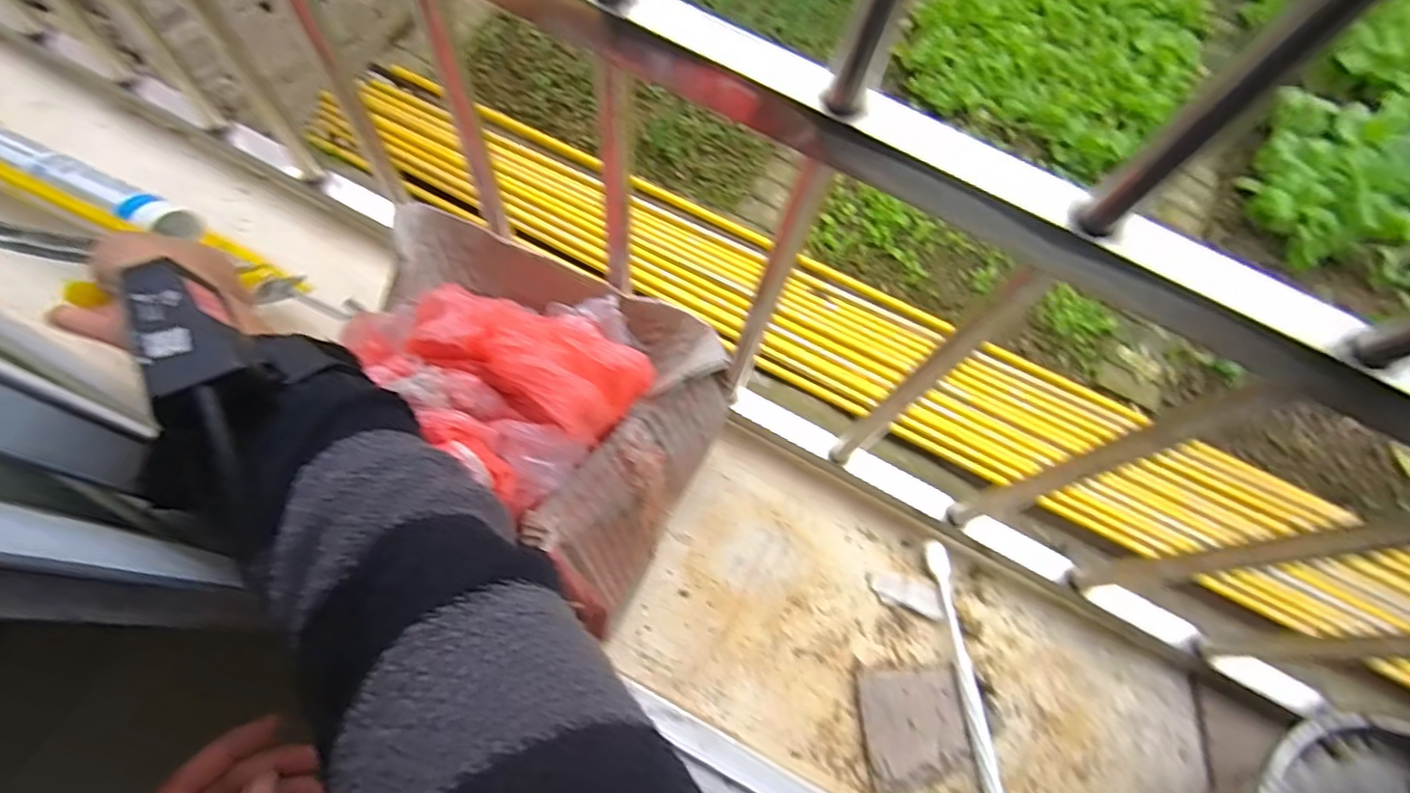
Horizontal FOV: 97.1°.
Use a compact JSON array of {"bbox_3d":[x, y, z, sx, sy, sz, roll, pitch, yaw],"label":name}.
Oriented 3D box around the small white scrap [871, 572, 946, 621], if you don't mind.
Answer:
[{"bbox_3d":[0.155,0.151,0.477,0.055,0.007,0.023,19,68,1],"label":"small white scrap"}]

